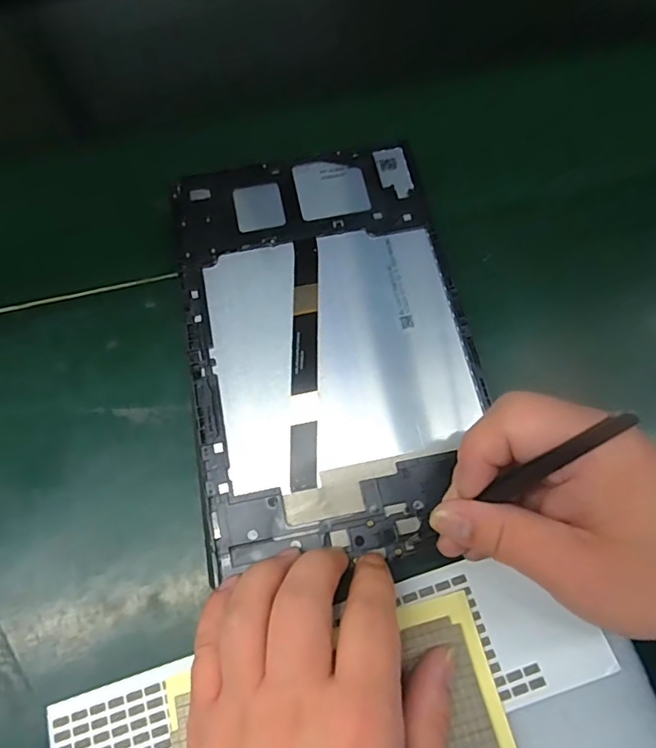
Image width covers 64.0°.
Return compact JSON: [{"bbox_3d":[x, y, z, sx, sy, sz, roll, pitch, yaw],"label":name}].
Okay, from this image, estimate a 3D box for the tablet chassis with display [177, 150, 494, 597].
[{"bbox_3d":[-0.001,-0.021,0.286,0.149,0.008,0.235,-10,72,-4],"label":"tablet chassis with display"}]

